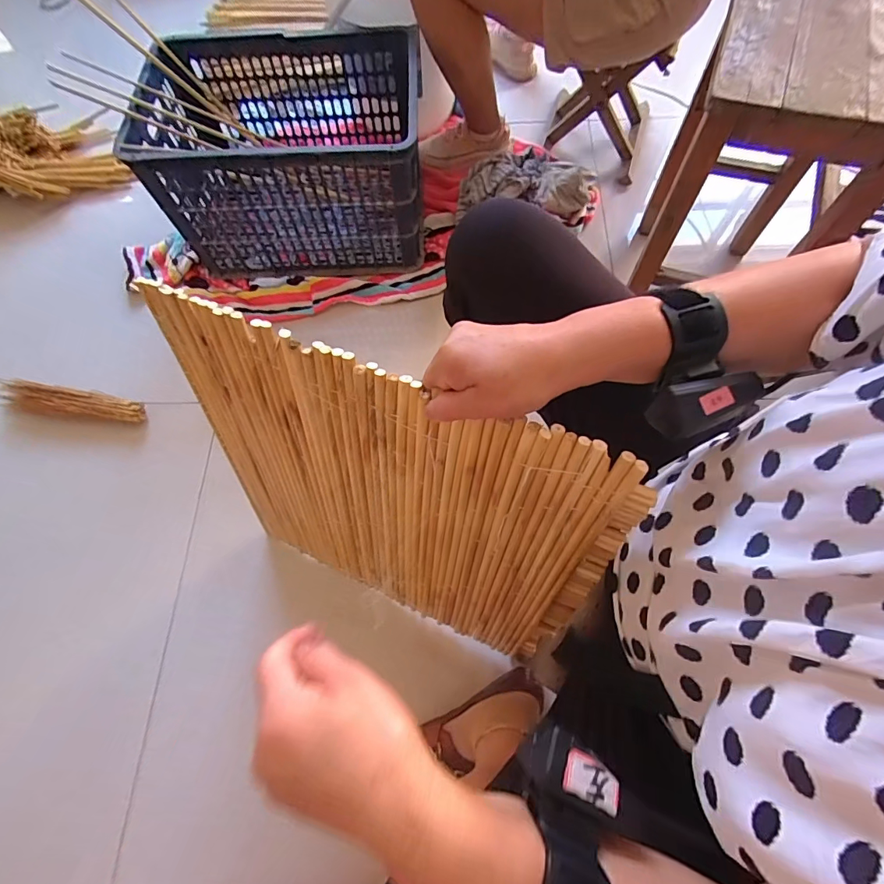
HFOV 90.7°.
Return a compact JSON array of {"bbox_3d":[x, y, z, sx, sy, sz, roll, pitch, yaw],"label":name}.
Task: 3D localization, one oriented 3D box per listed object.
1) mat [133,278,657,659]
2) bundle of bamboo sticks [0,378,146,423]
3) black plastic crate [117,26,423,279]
[{"bbox_3d":[-0.072,0.088,0.517,0.476,0.478,0.013,21,51,14],"label":"mat"},{"bbox_3d":[-0.719,-0.070,0.847,0.294,0.047,0.059,9,69,6],"label":"bundle of bamboo sticks"},{"bbox_3d":[-0.286,-0.570,0.861,0.469,0.255,0.359,-1,68,3],"label":"black plastic crate"}]

